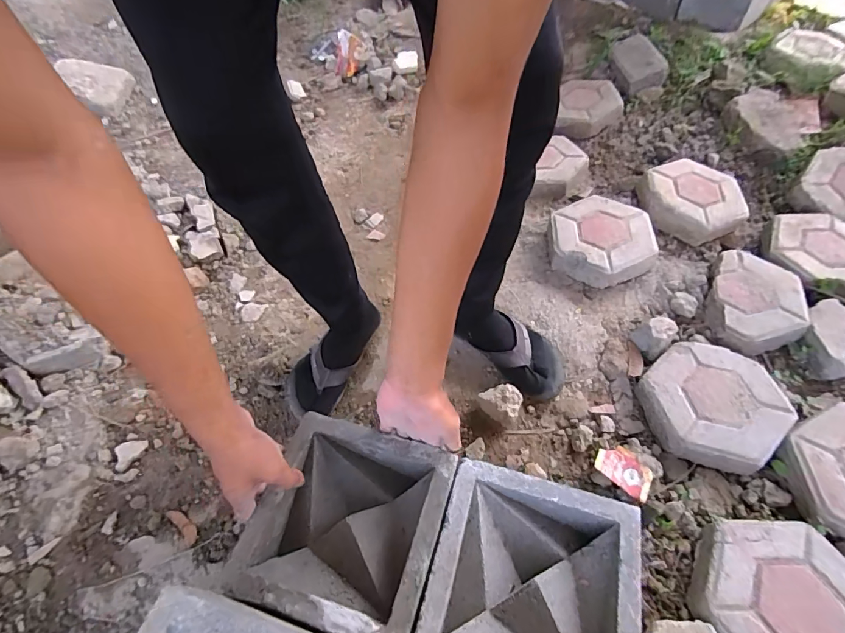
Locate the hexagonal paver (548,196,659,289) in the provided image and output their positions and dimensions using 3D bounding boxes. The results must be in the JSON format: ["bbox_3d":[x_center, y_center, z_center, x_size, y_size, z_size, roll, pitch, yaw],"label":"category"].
[{"bbox_3d":[0.373,-0.156,0.902,0.197,0.074,0.187,1,54,6],"label":"hexagonal paver"}]

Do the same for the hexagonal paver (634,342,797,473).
[{"bbox_3d":[0.468,0.142,0.707,0.199,0.049,0.194,-38,59,-21],"label":"hexagonal paver"}]

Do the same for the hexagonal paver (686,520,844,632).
[{"bbox_3d":[0.461,0.369,0.542,0.226,0.043,0.203,1,54,5],"label":"hexagonal paver"}]

